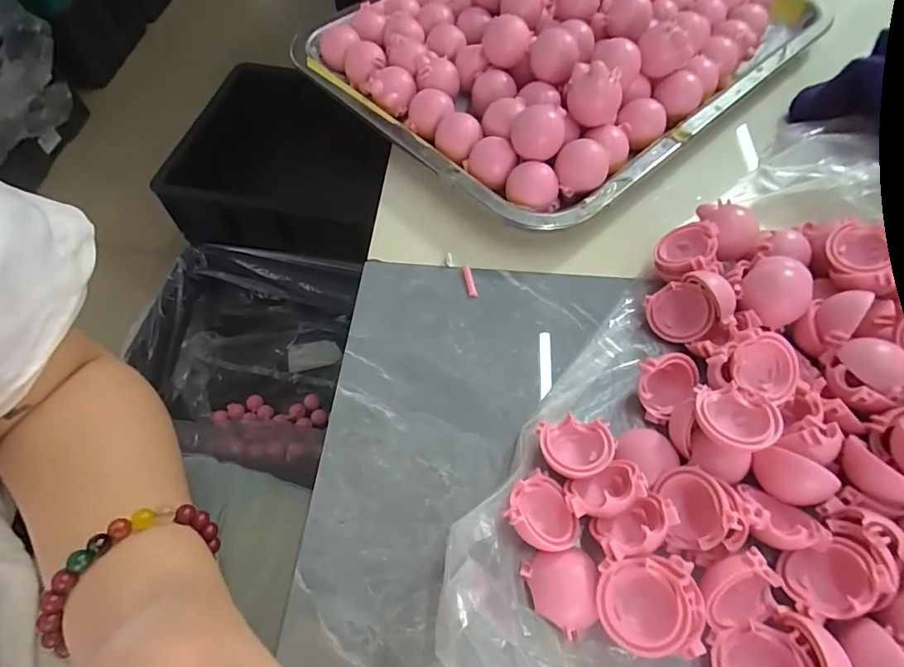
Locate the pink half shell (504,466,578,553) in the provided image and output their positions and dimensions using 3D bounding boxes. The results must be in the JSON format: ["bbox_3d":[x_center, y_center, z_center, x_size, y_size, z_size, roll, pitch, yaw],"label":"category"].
[{"bbox_3d":[0.036,0.069,0.184,0.028,0.015,0.027,0,60,0],"label":"pink half shell"}]

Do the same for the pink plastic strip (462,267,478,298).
[{"bbox_3d":[0.009,-0.029,0.259,0.005,0.004,0.022,-9,60,-5],"label":"pink plastic strip"}]

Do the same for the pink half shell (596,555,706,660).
[{"bbox_3d":[0.068,0.095,0.166,0.033,0.014,0.029,-2,60,-1],"label":"pink half shell"}]

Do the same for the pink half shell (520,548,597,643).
[{"bbox_3d":[0.040,0.094,0.174,0.025,0.011,0.027,0,60,0],"label":"pink half shell"}]

